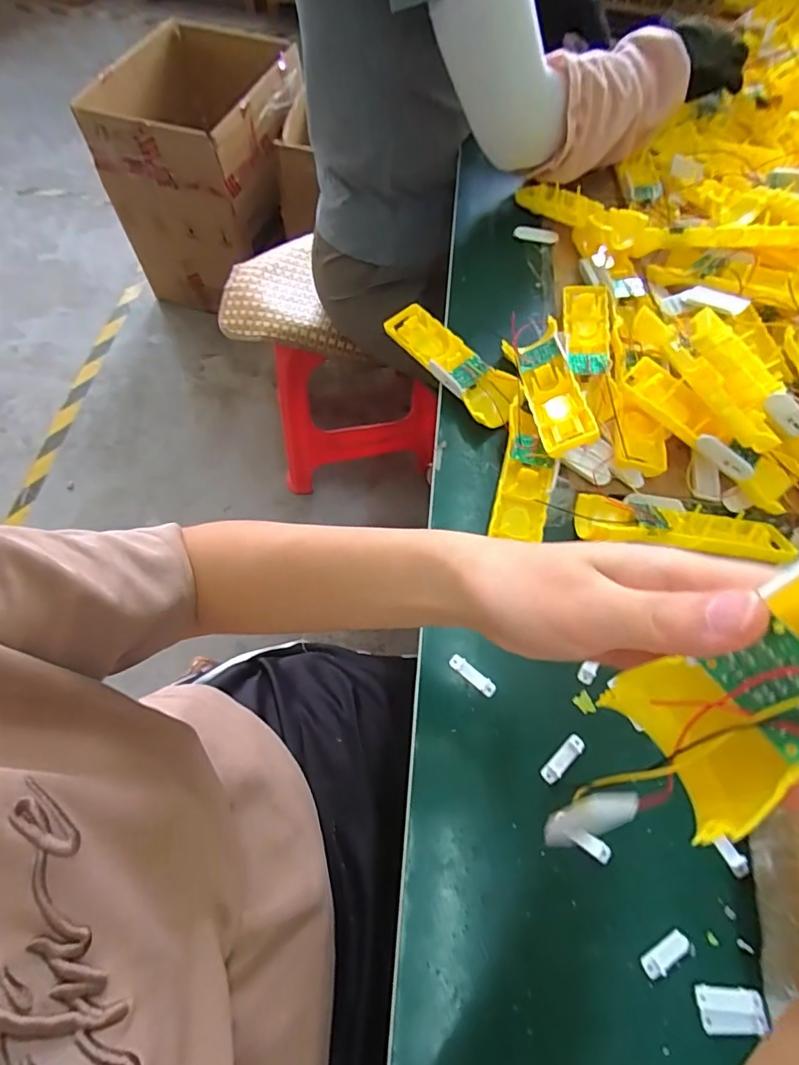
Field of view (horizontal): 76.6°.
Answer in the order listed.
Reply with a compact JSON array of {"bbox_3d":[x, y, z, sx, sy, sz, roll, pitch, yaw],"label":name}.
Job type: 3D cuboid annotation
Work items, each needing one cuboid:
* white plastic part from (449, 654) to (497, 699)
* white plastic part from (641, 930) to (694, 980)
[{"bbox_3d":[0.053,0.105,0.369,0.039,0.006,0.010,37,69,14],"label":"white plastic part"},{"bbox_3d":[0.160,0.252,0.301,0.033,0.005,0.013,-21,68,-12],"label":"white plastic part"}]

